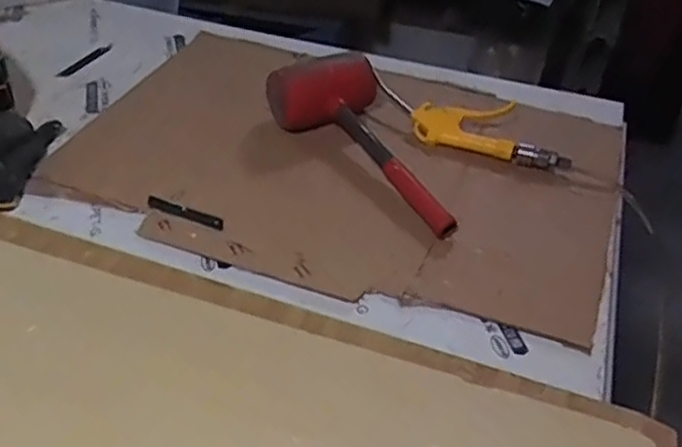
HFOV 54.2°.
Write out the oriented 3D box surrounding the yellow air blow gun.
[{"bbox_3d":[0.154,-0.130,0.850,0.283,0.040,0.092,22,45,22],"label":"yellow air blow gun"}]

